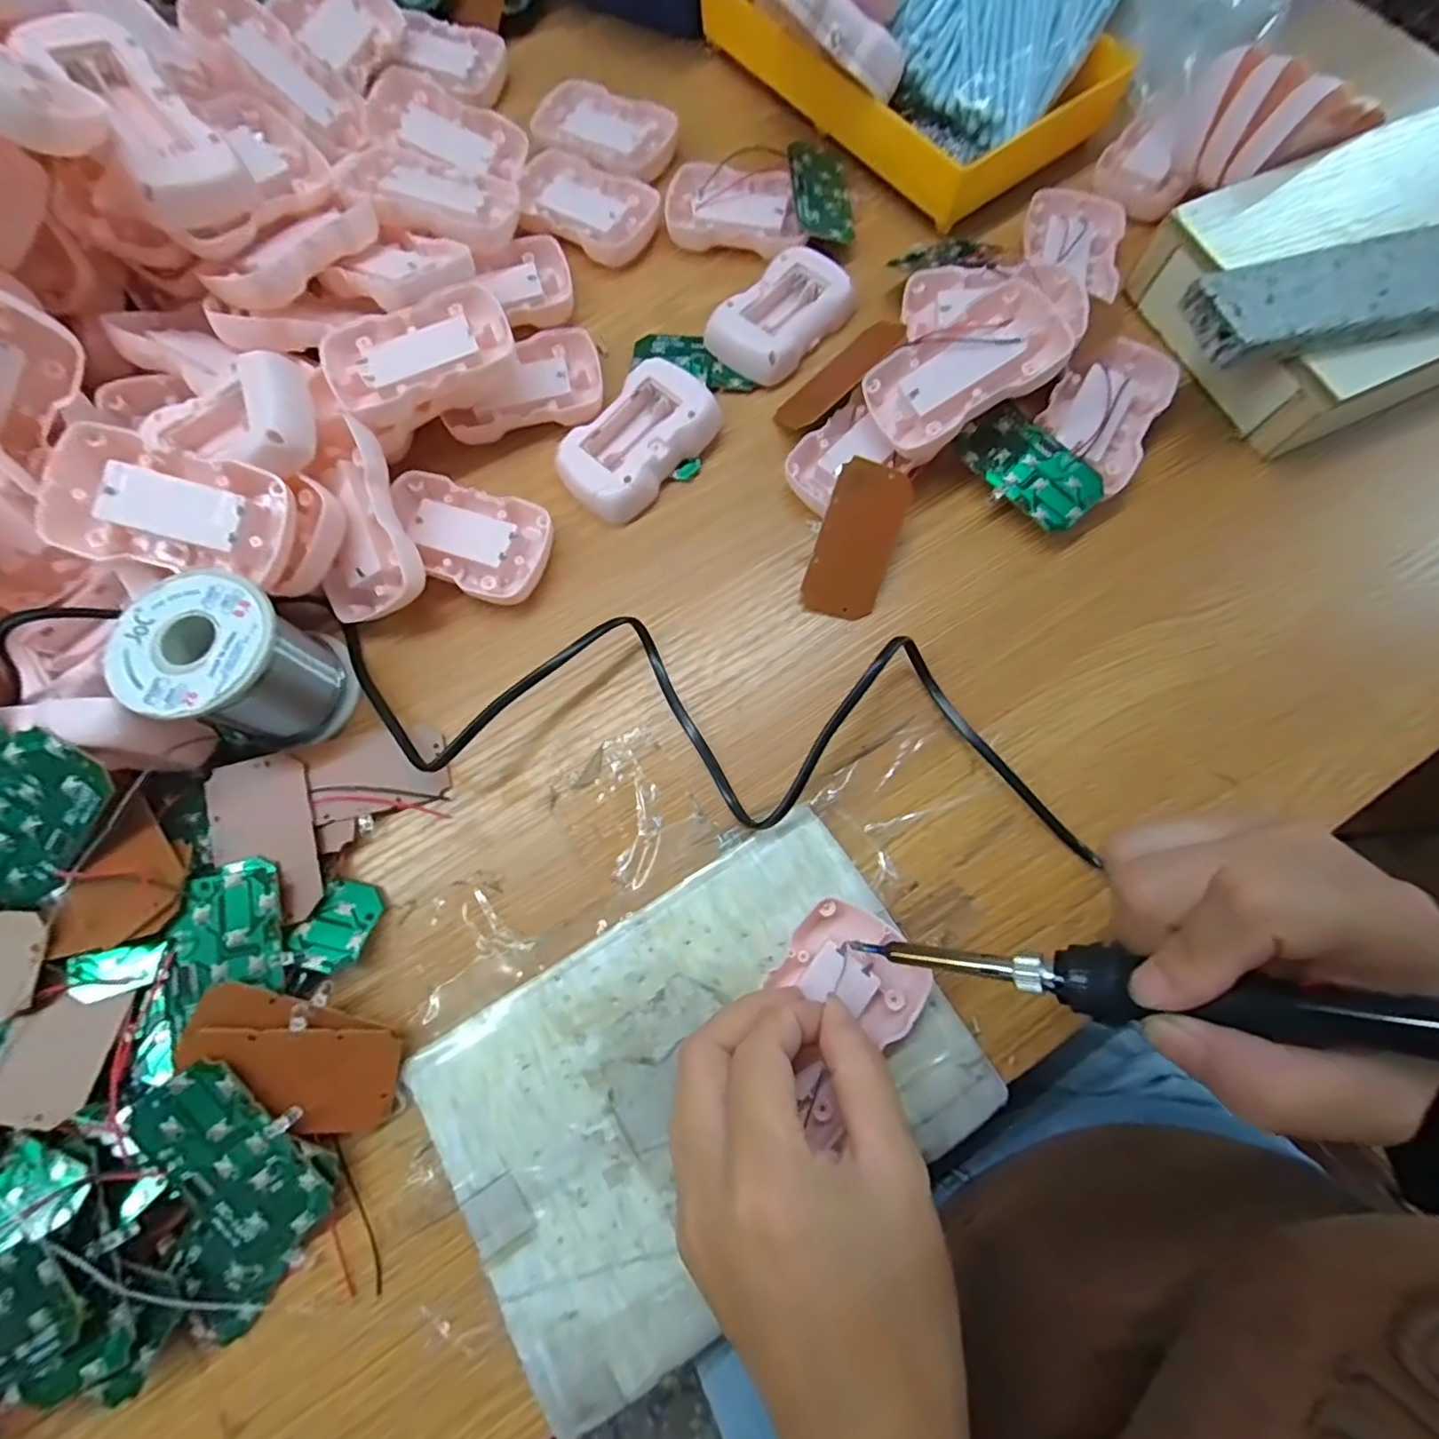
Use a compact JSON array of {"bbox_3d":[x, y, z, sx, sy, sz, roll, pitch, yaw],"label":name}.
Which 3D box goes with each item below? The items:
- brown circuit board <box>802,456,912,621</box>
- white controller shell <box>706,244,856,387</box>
[{"bbox_3d":[0.068,-0.088,0.304,0.037,0.004,0.076,16,96,-8],"label":"brown circuit board"},{"bbox_3d":[0.035,-0.231,0.346,0.050,0.015,0.083,41,79,10],"label":"white controller shell"}]

